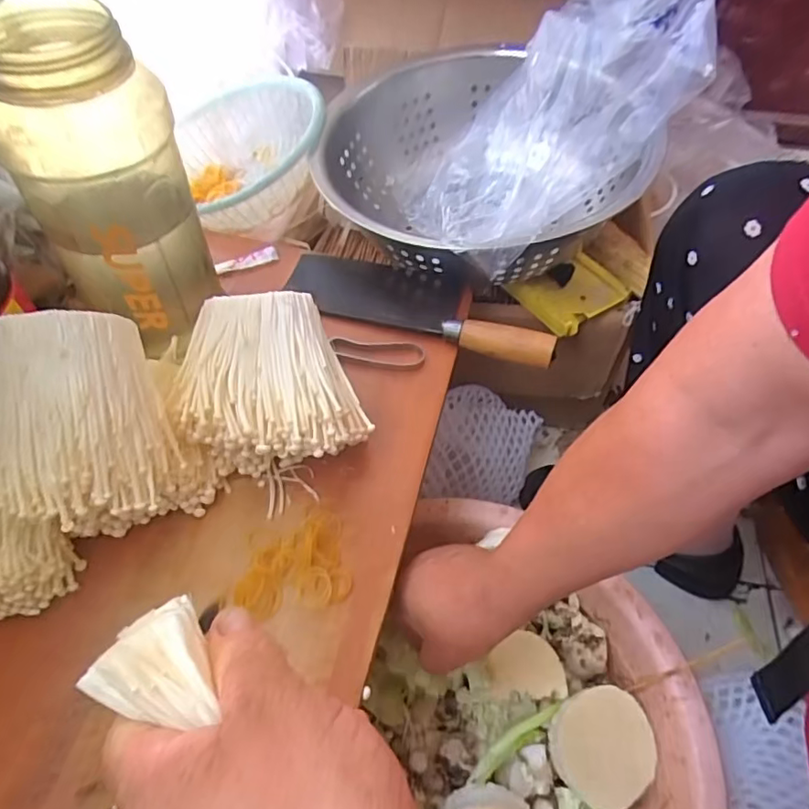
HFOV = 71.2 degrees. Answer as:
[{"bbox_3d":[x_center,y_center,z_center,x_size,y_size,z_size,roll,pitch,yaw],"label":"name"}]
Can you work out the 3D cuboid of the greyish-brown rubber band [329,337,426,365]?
[{"bbox_3d":[-0.026,-0.050,0.516,0.088,0.007,0.030,6,53,5],"label":"greyish-brown rubber band"}]

